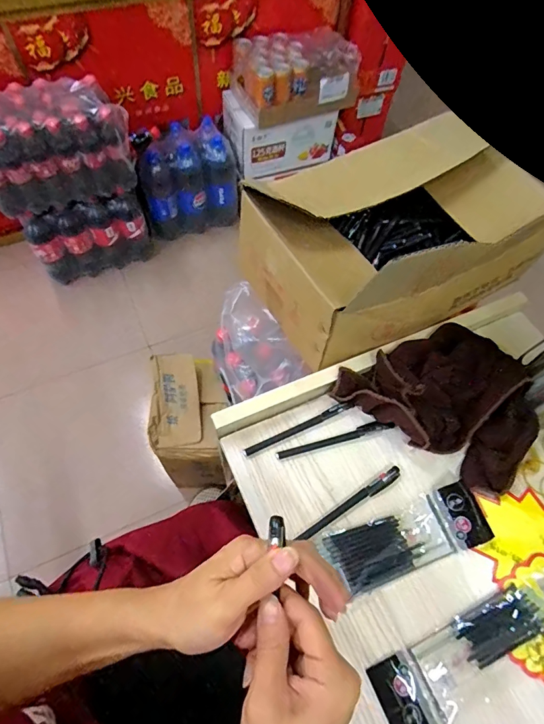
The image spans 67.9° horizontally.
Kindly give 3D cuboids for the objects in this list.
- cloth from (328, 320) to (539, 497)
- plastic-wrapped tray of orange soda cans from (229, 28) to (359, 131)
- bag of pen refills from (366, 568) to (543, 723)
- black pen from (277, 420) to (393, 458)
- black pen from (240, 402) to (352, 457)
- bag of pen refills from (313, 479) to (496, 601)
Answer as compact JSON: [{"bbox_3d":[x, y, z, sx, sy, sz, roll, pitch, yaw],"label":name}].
[{"bbox_3d":[0.194,0.057,0.454,0.180,0.069,0.191,-25,66,-14],"label":"cloth"},{"bbox_3d":[0.076,-0.878,1.246,0.366,0.157,0.195,-15,64,-10],"label":"plastic-wrapped tray of orange soda cans"},{"bbox_3d":[0.193,0.268,0.378,0.205,0.006,0.062,-24,66,-14],"label":"bag of pen refills"},{"bbox_3d":[0.074,0.089,0.467,0.141,0.006,0.013,-14,64,-9],"label":"black pen"},{"bbox_3d":[0.032,0.076,0.469,0.139,0.008,0.010,-22,66,-13],"label":"black pen"},{"bbox_3d":[0.140,0.183,0.421,0.169,0.016,0.061,-18,65,-11],"label":"bag of pen refills"}]

